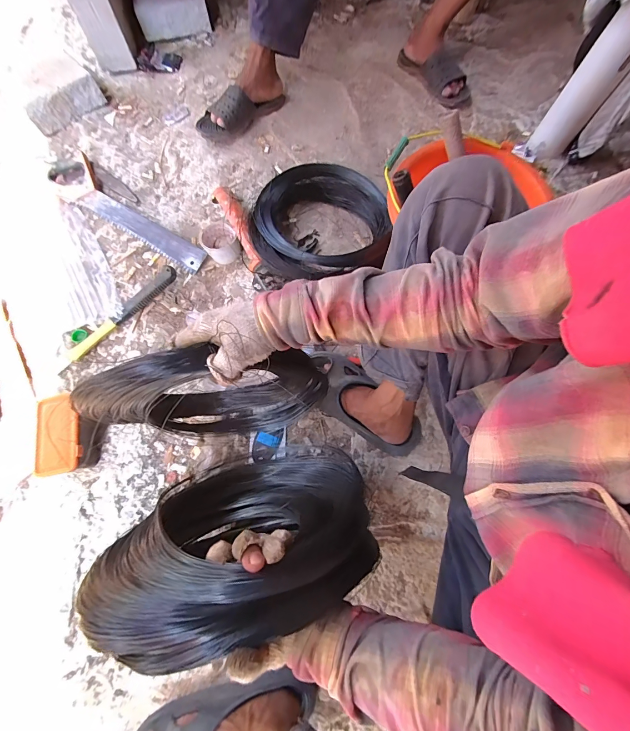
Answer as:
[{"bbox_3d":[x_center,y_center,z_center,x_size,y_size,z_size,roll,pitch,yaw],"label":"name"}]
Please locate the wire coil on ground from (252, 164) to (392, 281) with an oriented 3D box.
[{"bbox_3d":[0.007,-0.329,0.745,0.293,0.107,0.288,0,72,-1],"label":"wire coil on ground"}]

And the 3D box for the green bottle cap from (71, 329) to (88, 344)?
[{"bbox_3d":[-0.516,-0.066,0.715,0.027,0.010,0.031,42,78,9],"label":"green bottle cap"}]

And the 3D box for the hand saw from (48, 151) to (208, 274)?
[{"bbox_3d":[-0.462,-0.360,0.795,0.463,0.026,0.108,37,75,10],"label":"hand saw"}]

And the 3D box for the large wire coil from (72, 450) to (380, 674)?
[{"bbox_3d":[-0.095,0.235,0.460,0.334,0.341,0.120,-6,96,-3],"label":"large wire coil"}]

